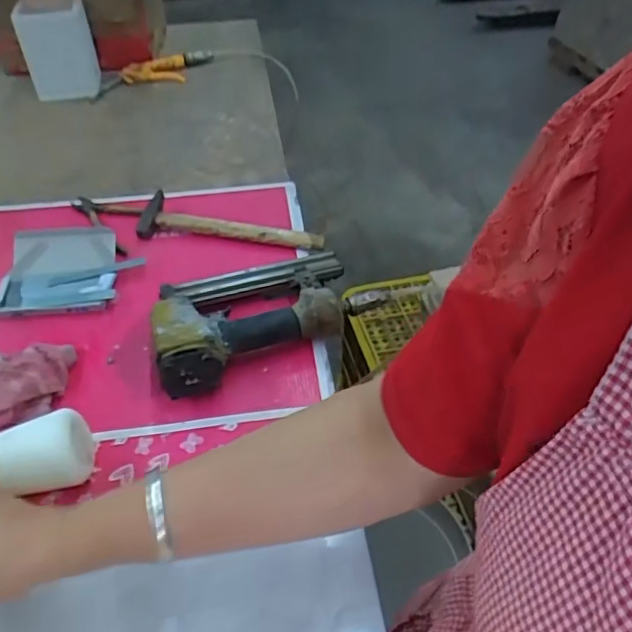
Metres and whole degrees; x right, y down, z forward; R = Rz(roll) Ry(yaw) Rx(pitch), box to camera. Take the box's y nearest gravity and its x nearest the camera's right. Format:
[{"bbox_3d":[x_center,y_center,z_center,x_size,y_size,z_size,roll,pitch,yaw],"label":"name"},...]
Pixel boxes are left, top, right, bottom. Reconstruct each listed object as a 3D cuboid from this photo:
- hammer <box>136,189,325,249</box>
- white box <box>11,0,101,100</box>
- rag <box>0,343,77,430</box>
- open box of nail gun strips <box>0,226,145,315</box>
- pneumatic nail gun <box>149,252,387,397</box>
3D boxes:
[{"bbox_3d":[-0.108,-0.121,0.770,0.245,0.027,0.072,7,44,9],"label":"hammer"},{"bbox_3d":[-0.467,-0.484,1.061,0.121,0.160,0.086,-17,46,-16],"label":"white box"},{"bbox_3d":[-0.304,0.065,0.565,0.141,0.045,0.075,-25,48,-23],"label":"rag"},{"bbox_3d":[-0.301,-0.056,0.704,0.149,0.030,0.130,-1,43,-1],"label":"open box of nail gun strips"},{"bbox_3d":[-0.061,-0.012,0.630,0.240,0.062,0.149,-19,46,-18],"label":"pneumatic nail gun"}]

